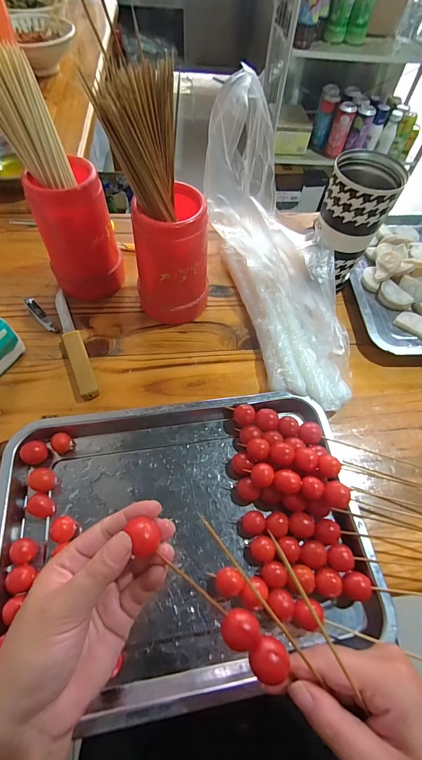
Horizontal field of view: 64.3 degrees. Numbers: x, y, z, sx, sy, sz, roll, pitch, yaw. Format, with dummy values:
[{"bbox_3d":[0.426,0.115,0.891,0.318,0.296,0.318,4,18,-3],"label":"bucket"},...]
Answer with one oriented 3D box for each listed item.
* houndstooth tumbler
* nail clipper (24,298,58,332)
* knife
[{"bbox_3d":[0.170,-0.189,0.434,0.077,0.155,0.085,26,62,10],"label":"houndstooth tumbler"},{"bbox_3d":[-0.229,-0.088,0.451,0.014,0.011,0.062,-39,70,-22],"label":"nail clipper"},{"bbox_3d":[-0.176,-0.050,0.431,0.021,0.016,0.174,-20,64,-15],"label":"knife"}]

